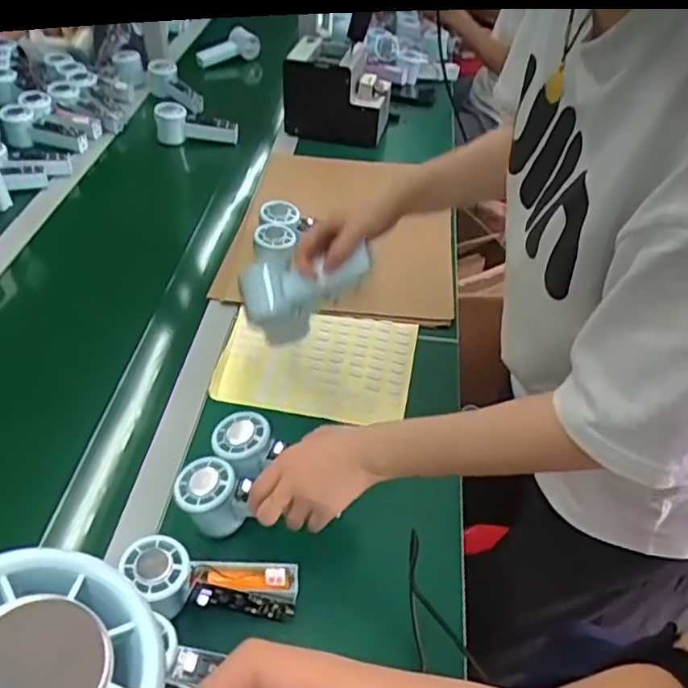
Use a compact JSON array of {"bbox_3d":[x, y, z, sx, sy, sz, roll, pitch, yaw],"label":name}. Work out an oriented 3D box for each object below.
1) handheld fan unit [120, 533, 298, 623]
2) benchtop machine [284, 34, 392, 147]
[{"bbox_3d":[-0.119,0.212,0.560,0.155,0.043,0.056,17,43,-11],"label":"handheld fan unit"},{"bbox_3d":[-0.006,-0.458,1.186,0.187,0.157,0.124,15,45,11],"label":"benchtop machine"}]

